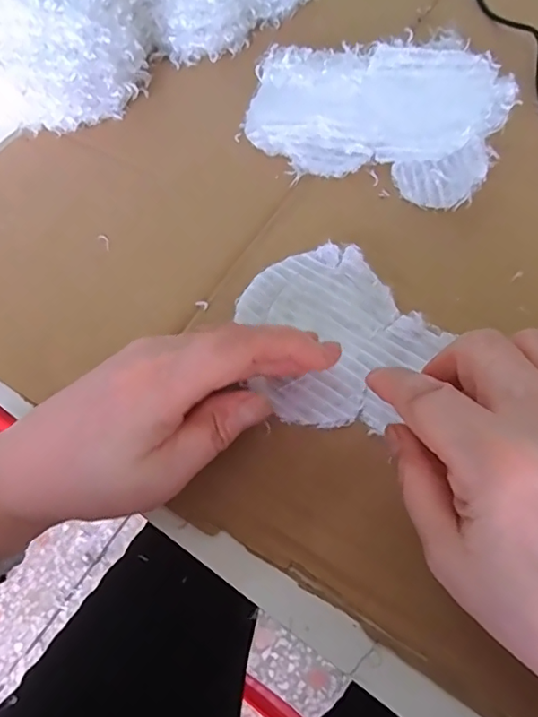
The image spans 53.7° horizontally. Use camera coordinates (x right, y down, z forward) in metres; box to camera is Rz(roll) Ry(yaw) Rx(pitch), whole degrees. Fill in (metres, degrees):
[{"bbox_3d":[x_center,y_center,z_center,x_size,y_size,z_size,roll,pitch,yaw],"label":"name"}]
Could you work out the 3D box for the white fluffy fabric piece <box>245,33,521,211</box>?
[{"bbox_3d":[0.063,-0.153,0.330,0.157,0.045,0.086,21,68,13],"label":"white fluffy fabric piece"}]

